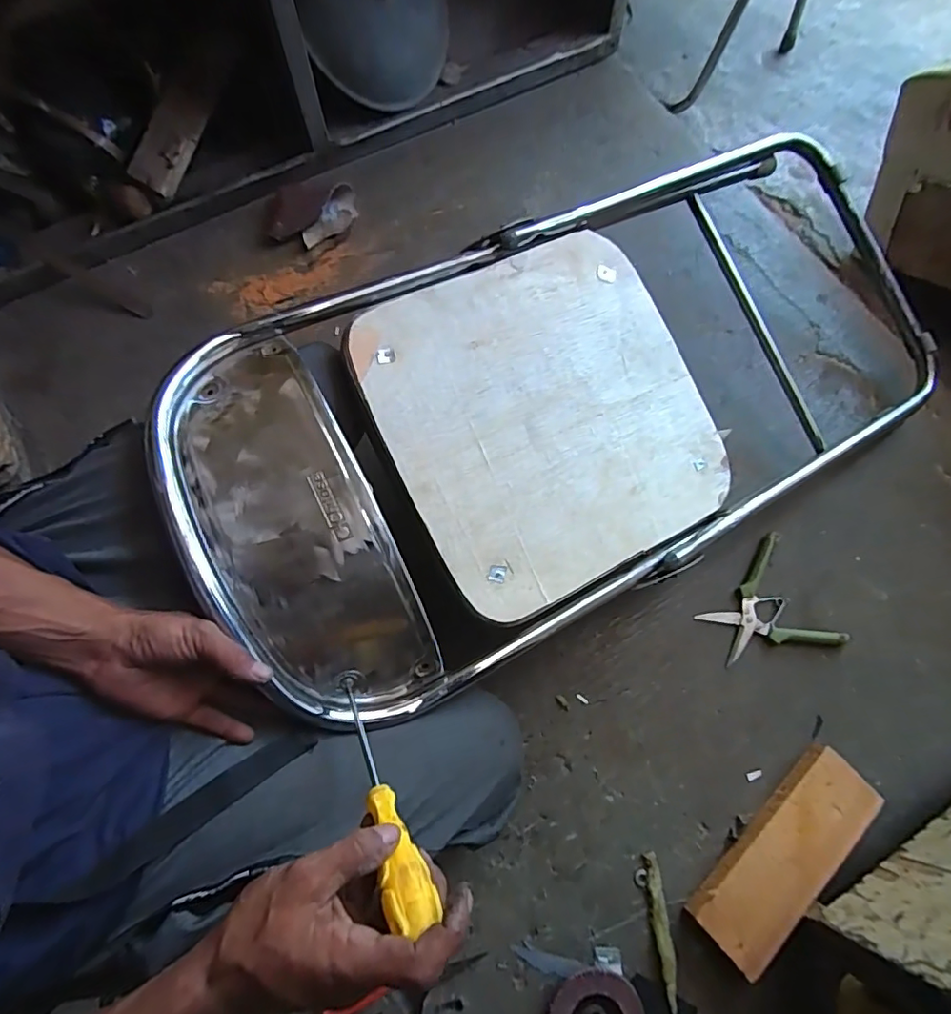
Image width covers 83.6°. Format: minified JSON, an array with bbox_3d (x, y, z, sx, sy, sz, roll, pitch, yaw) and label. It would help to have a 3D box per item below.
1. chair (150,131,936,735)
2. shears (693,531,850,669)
[{"bbox_3d":[0.154,-0.141,0.614,0.928,0.079,0.403,-28,90,-21],"label":"chair"},{"bbox_3d":[0.362,0.132,0.671,0.147,0.022,0.149,-27,74,-9],"label":"shears"}]

